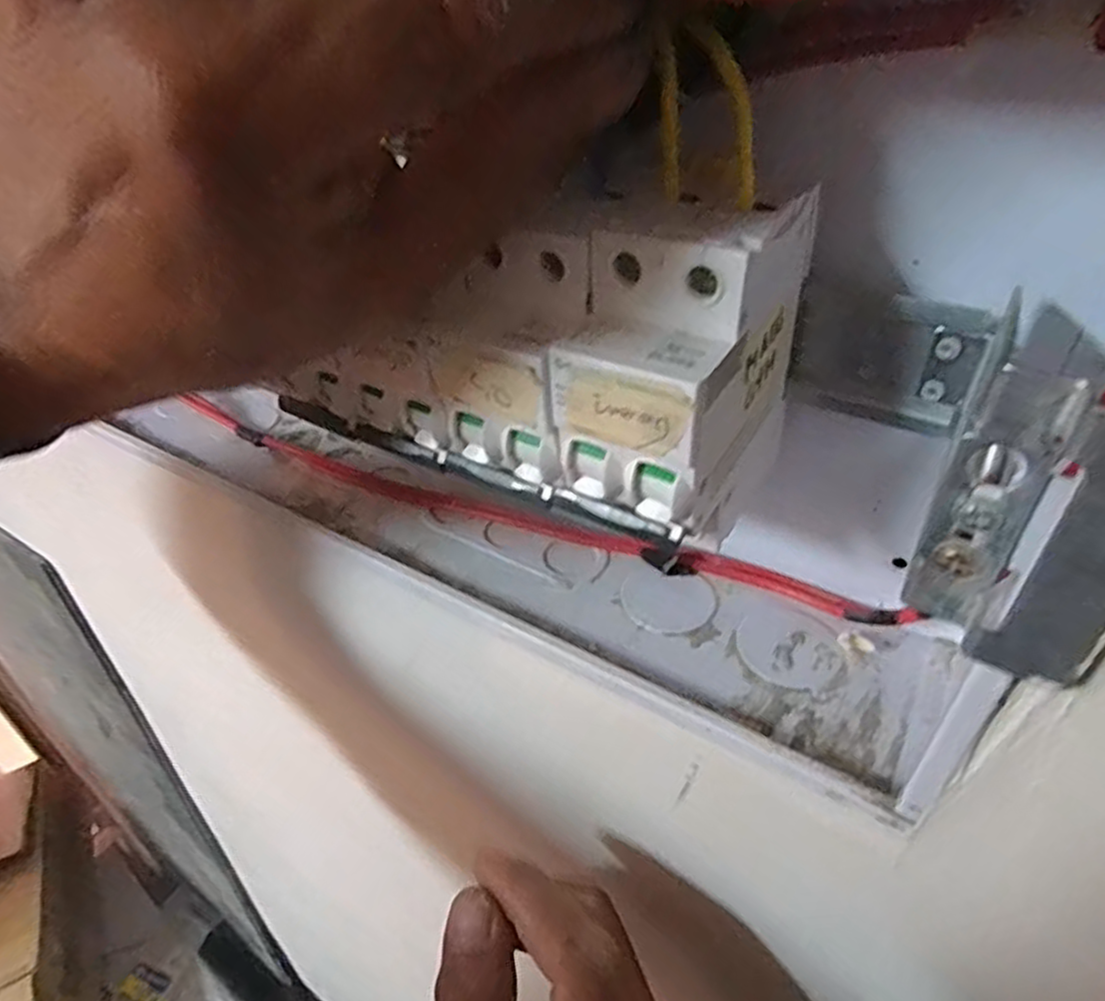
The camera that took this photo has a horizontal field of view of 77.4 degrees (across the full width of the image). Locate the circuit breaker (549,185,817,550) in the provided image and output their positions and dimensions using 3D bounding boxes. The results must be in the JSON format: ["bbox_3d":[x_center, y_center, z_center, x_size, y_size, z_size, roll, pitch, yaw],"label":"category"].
[{"bbox_3d":[0.035,-0.038,0.169,0.044,0.065,0.065,18,41,23],"label":"circuit breaker"}]

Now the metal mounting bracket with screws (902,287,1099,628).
[{"bbox_3d":[0.079,-0.001,0.127,0.017,0.061,0.007,30,47,34],"label":"metal mounting bracket with screws"}]

